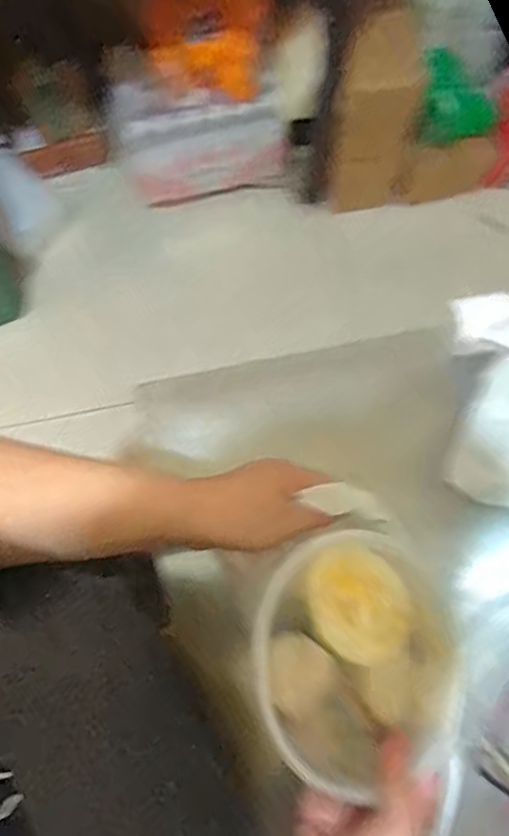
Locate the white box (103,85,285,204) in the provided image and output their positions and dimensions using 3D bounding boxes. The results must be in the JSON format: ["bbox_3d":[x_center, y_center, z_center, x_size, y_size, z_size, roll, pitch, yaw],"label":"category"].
[{"bbox_3d":[-0.112,-0.587,1.293,0.373,0.288,0.091,-2,77,0],"label":"white box"}]

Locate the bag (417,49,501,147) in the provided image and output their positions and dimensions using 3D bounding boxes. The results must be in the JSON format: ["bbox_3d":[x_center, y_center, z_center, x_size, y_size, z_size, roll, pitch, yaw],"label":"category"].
[{"bbox_3d":[0.428,-0.669,1.245,0.174,0.165,0.086,3,77,1],"label":"bag"}]

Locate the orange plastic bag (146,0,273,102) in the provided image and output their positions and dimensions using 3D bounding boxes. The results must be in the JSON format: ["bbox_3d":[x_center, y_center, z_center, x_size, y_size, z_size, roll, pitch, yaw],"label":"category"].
[{"bbox_3d":[-0.084,-0.705,1.114,0.220,0.166,0.097,4,77,1],"label":"orange plastic bag"}]

